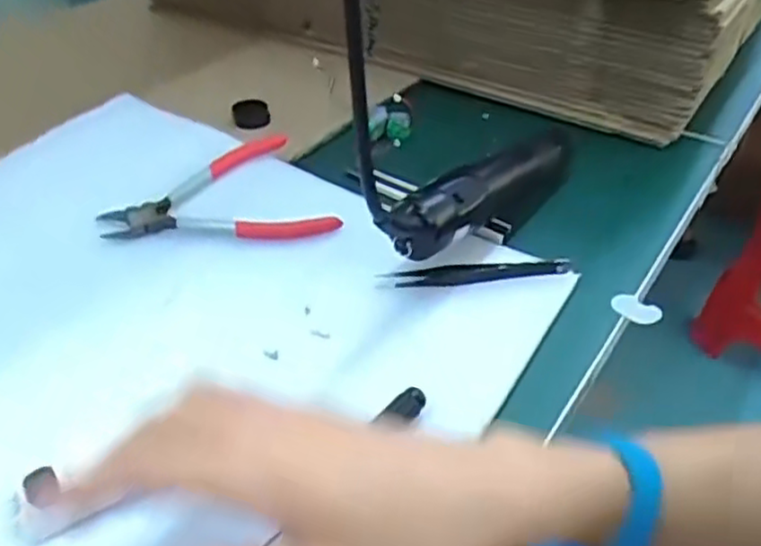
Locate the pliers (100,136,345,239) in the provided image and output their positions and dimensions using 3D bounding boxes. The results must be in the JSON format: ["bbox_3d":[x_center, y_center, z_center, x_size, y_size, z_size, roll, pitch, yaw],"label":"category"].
[{"bbox_3d":[-0.109,-0.059,0.497,0.154,0.022,0.112,-3,38,-3],"label":"pliers"}]

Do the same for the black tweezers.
[{"bbox_3d":[0.057,-0.002,0.426,0.116,0.011,0.012,-3,38,-4],"label":"black tweezers"}]

